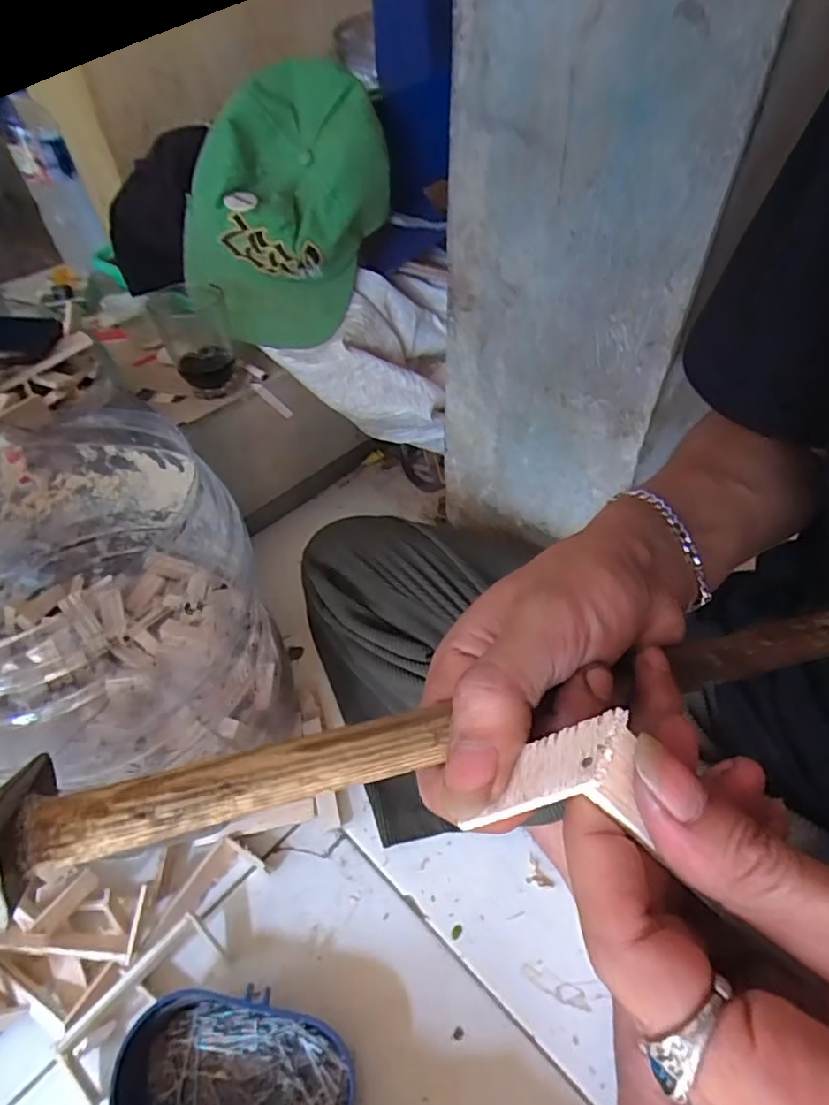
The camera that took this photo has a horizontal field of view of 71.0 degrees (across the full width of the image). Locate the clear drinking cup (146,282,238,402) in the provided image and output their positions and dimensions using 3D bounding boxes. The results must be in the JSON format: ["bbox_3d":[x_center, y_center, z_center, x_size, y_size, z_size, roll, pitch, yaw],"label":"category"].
[{"bbox_3d":[-0.225,-0.221,0.602,0.068,0.092,0.087,-21,50,-16],"label":"clear drinking cup"}]

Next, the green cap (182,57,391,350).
[{"bbox_3d":[-0.128,-0.329,0.584,0.193,0.245,0.127,0,48,3],"label":"green cap"}]

